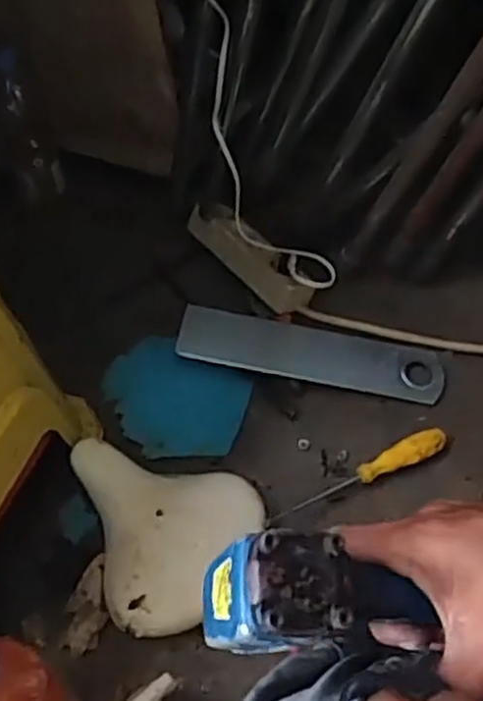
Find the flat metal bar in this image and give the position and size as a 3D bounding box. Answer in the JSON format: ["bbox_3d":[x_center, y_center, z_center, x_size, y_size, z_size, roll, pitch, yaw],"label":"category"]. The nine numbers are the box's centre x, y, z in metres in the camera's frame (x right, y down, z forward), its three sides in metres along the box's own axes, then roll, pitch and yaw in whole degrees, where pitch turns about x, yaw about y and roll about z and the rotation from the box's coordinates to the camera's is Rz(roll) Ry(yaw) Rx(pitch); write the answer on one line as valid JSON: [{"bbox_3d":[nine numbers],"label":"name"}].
[{"bbox_3d":[0.083,0.002,0.869,0.307,0.008,0.078,12,52,-1],"label":"flat metal bar"}]

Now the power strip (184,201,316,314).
[{"bbox_3d":[0.006,-0.124,0.934,0.058,0.040,0.204,-29,57,-20],"label":"power strip"}]

